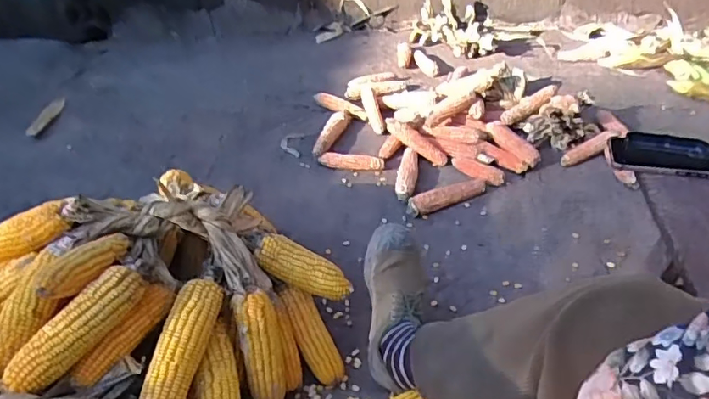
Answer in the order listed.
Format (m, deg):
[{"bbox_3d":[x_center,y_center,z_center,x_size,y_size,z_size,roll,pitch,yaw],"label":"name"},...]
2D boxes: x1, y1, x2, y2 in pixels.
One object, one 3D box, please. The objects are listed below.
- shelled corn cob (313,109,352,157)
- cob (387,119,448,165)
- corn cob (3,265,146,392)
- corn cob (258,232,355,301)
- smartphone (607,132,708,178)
[{"bbox_3d":[-0.063,-0.178,1.397,0.055,0.042,0.213,11,41,21],"label":"shelled corn cob"},{"bbox_3d":[0.151,-0.146,1.300,0.178,0.035,0.042,37,50,11],"label":"cob"},{"bbox_3d":[-0.323,0.151,0.620,0.041,0.051,0.175,25,60,34],"label":"corn cob"},{"bbox_3d":[-0.077,0.105,0.806,0.158,0.051,0.045,28,37,-12],"label":"corn cob"},{"bbox_3d":[0.461,-0.065,0.776,0.159,0.013,0.058,8,83,17],"label":"smartphone"}]

